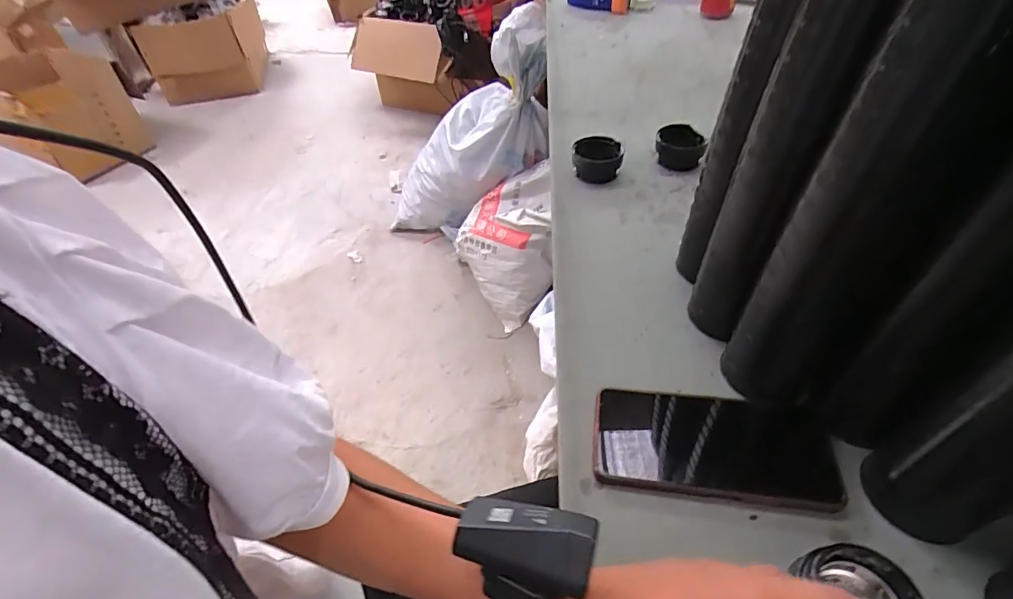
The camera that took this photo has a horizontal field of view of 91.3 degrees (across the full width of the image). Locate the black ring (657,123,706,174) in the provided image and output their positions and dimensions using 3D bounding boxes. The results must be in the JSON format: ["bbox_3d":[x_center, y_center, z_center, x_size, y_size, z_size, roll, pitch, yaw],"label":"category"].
[{"bbox_3d":[0.219,-0.189,0.626,0.055,0.036,0.059,-3,46,4],"label":"black ring"}]

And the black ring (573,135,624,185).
[{"bbox_3d":[0.114,-0.174,0.620,0.060,0.037,0.060,-3,46,4],"label":"black ring"}]

